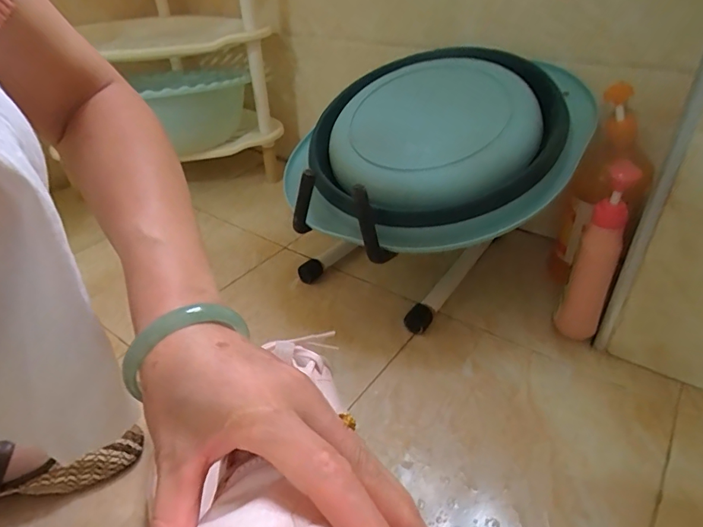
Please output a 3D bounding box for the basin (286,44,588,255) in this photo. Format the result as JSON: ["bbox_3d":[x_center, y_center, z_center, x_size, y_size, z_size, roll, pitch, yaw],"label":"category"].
[{"bbox_3d":[0.109,-0.169,0.595,0.345,0.072,0.332,-7,57,11],"label":"basin"}]

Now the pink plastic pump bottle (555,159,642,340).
[{"bbox_3d":[0.296,-0.002,0.550,0.048,0.224,0.045,20,41,28],"label":"pink plastic pump bottle"}]

